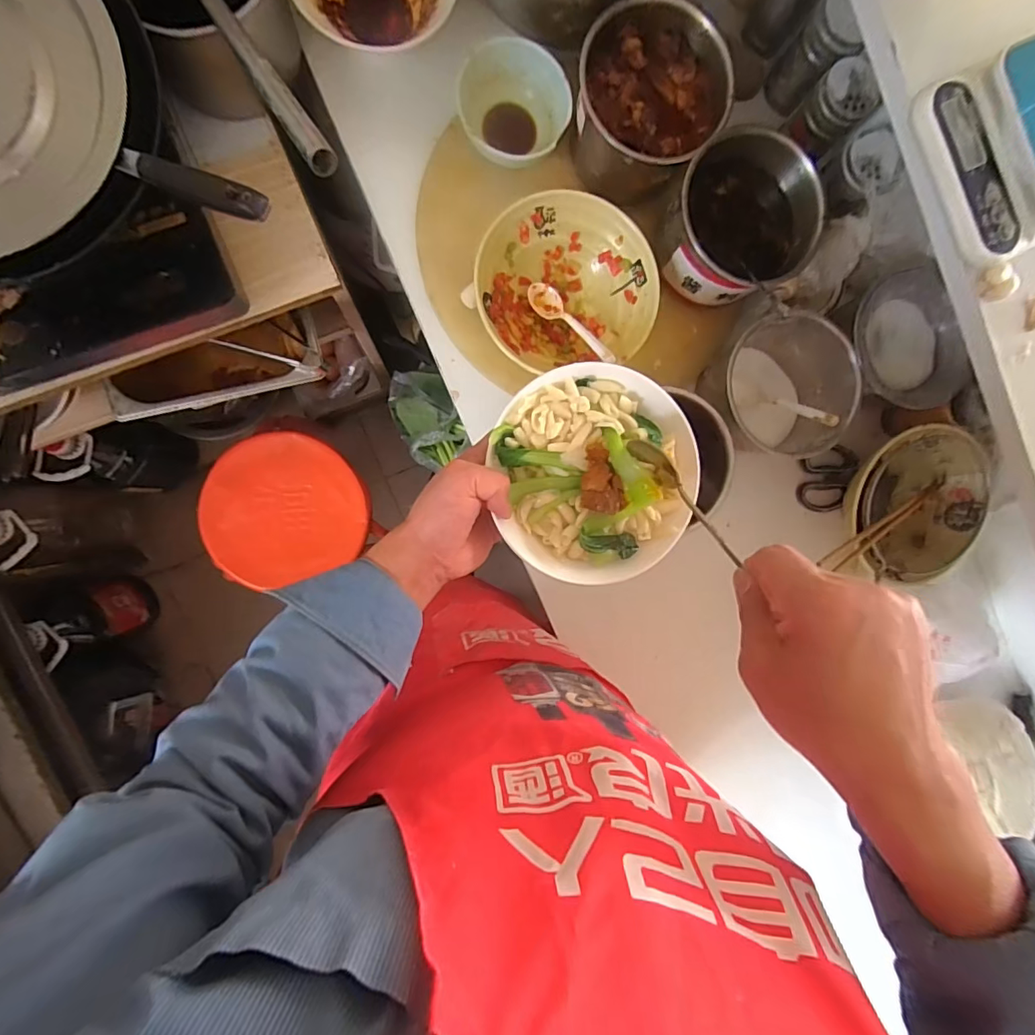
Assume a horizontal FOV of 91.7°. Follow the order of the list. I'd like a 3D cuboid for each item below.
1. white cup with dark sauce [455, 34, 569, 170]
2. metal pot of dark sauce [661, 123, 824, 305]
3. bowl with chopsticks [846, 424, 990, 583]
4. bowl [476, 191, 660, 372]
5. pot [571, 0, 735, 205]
[{"bbox_3d":[-0.007,-0.433,0.544,0.117,0.056,0.107,7,92,-8],"label":"white cup with dark sauce"},{"bbox_3d":[0.236,-0.317,0.536,0.141,0.084,0.144,0,93,-8],"label":"metal pot of dark sauce"},{"bbox_3d":[0.483,-0.016,0.632,0.172,0.075,0.182,0,93,-8],"label":"bowl with chopsticks"},{"bbox_3d":[0.049,-0.250,0.551,0.186,0.061,0.171,0,93,-8],"label":"bowl"},{"bbox_3d":[0.132,-0.429,0.531,0.149,0.089,0.142,0,93,-8],"label":"pot"}]

